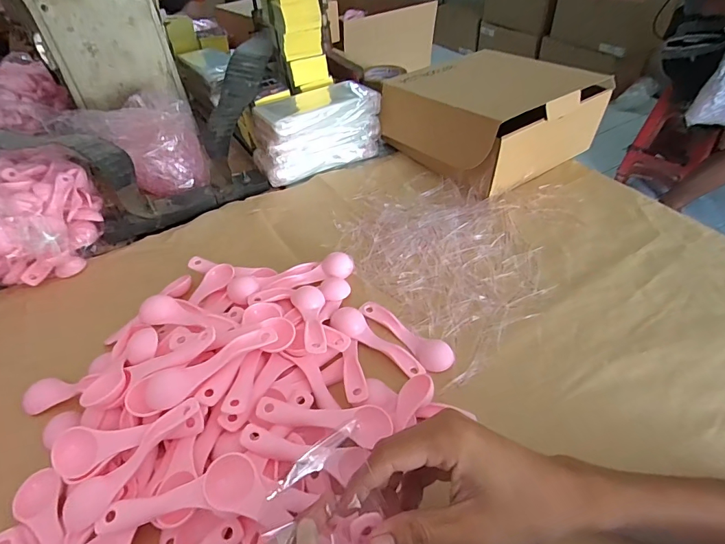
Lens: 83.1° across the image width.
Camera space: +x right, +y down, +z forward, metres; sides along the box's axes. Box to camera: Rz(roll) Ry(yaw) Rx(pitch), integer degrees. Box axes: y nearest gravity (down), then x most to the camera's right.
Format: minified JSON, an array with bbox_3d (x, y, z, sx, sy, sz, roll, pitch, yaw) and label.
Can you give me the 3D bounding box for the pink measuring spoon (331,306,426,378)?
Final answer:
[{"bbox_3d":[0.015,0.068,0.411,0.107,0.009,0.031,31,54,30],"label":"pink measuring spoon"}]

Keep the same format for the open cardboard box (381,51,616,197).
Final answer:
[{"bbox_3d":[0.205,-0.260,0.664,0.270,0.103,0.251,-28,49,-23],"label":"open cardboard box"}]

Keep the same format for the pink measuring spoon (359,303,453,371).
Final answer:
[{"bbox_3d":[0.046,0.061,0.421,0.034,0.010,0.109,-33,52,-27],"label":"pink measuring spoon"}]

